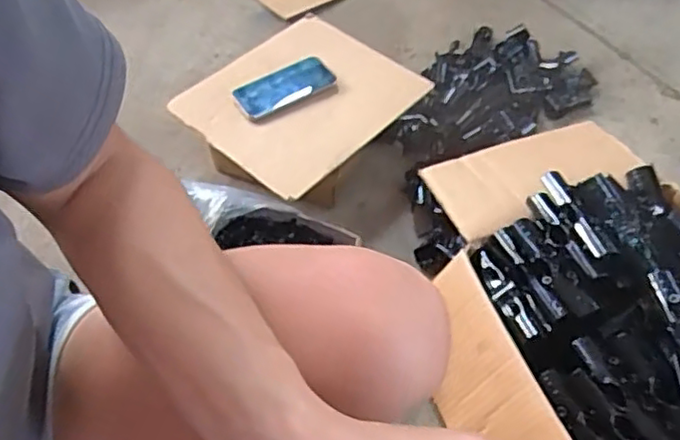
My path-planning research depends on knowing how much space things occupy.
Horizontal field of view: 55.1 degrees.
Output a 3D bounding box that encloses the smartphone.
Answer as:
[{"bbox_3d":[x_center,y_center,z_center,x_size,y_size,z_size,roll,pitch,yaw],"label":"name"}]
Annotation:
[{"bbox_3d":[-0.080,-0.195,0.948,0.139,0.012,0.076,-24,52,-16],"label":"smartphone"}]

